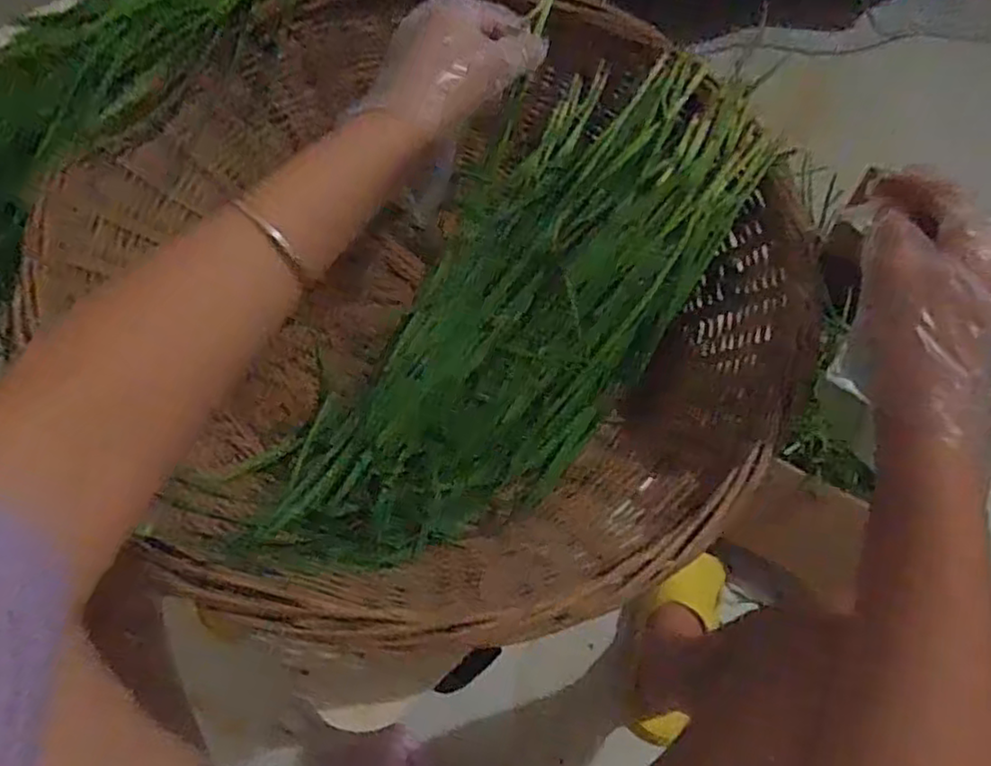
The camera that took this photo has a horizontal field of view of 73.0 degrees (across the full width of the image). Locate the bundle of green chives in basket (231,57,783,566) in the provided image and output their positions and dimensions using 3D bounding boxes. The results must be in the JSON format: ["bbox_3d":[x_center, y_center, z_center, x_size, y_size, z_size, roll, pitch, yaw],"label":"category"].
[{"bbox_3d":[0.020,-0.049,0.441,0.166,0.077,0.410,32,71,12],"label":"bundle of green chives in basket"}]

